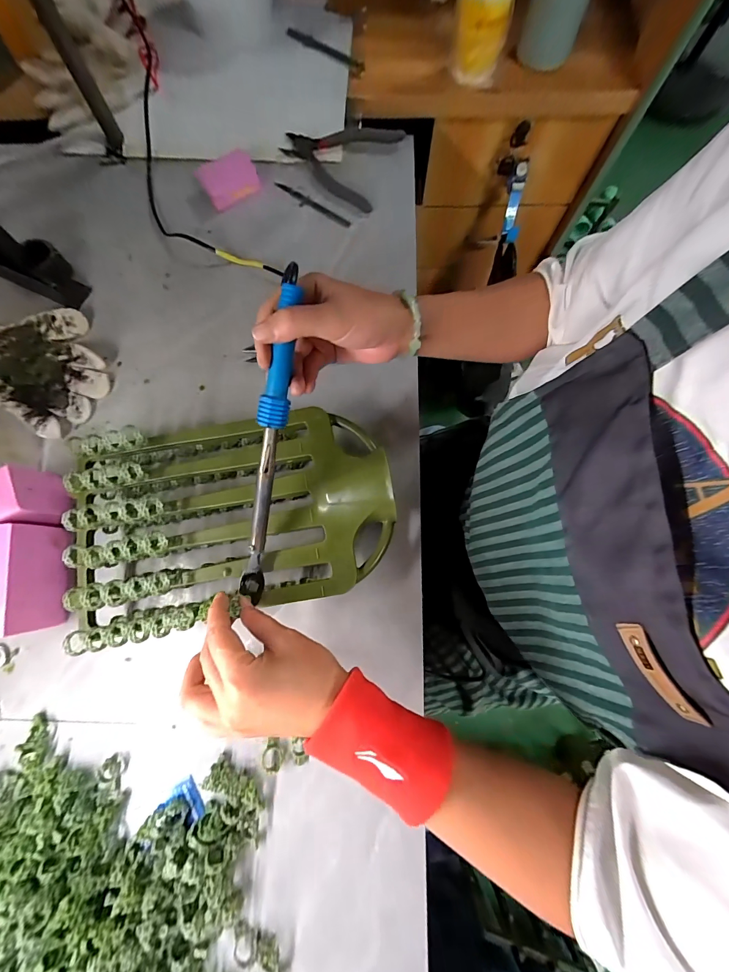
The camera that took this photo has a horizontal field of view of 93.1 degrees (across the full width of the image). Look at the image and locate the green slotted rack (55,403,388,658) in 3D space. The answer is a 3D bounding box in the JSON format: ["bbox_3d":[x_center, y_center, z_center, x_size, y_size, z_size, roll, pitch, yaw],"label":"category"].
[{"bbox_3d":[-0.133,0.028,0.372,0.316,0.074,0.204,-13,77,-1],"label":"green slotted rack"}]

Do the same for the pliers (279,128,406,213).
[{"bbox_3d":[-0.043,-0.491,0.511,0.166,0.016,0.135,23,79,7],"label":"pliers"}]

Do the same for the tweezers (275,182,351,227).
[{"bbox_3d":[-0.080,-0.413,0.508,0.132,0.009,0.020,33,80,9],"label":"tweezers"}]

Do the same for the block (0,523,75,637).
[{"bbox_3d":[-0.356,0.097,0.364,0.039,0.067,0.107,-9,77,0],"label":"block"}]

